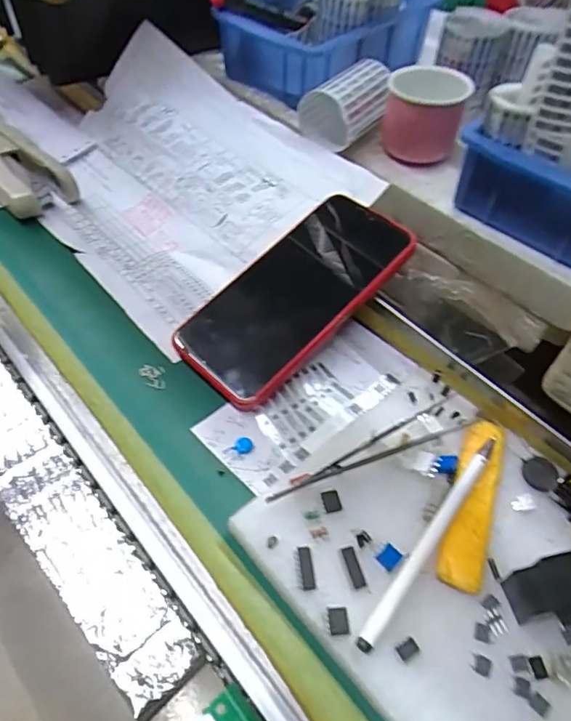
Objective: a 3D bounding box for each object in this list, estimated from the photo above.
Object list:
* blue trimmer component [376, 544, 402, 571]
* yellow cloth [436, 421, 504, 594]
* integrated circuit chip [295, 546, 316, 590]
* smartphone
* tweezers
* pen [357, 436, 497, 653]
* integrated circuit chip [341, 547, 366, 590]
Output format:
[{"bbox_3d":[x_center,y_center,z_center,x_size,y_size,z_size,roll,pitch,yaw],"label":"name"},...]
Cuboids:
[{"bbox_3d":[0.050,0.095,0.246,0.009,0.004,0.011,39,62,25],"label":"blue trimmer component"},{"bbox_3d":[0.097,0.070,0.264,0.021,0.007,0.095,18,55,13],"label":"yellow cloth"},{"bbox_3d":[0.009,0.096,0.236,0.007,0.004,0.019,-6,54,-5],"label":"integrated circuit chip"},{"bbox_3d":[0.006,-0.047,0.333,0.162,0.015,0.079,-43,62,-13],"label":"smartphone"},{"bbox_3d":[0.046,0.047,0.275,0.124,0.016,0.020,-20,56,-15],"label":"tweezers"},{"bbox_3d":[0.072,0.083,0.249,0.008,0.009,0.128,33,60,22],"label":"pen"},{"bbox_3d":[0.032,0.097,0.241,0.006,0.004,0.019,-15,55,-11],"label":"integrated circuit chip"}]

